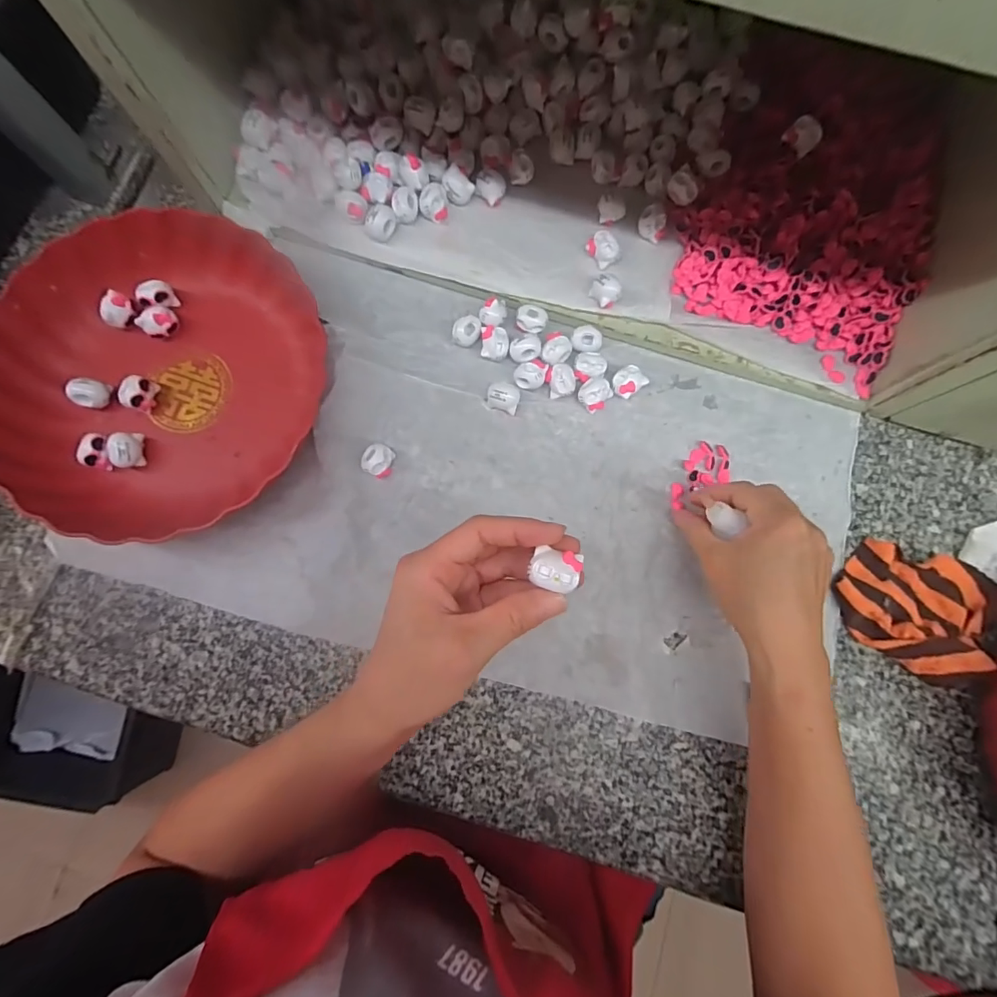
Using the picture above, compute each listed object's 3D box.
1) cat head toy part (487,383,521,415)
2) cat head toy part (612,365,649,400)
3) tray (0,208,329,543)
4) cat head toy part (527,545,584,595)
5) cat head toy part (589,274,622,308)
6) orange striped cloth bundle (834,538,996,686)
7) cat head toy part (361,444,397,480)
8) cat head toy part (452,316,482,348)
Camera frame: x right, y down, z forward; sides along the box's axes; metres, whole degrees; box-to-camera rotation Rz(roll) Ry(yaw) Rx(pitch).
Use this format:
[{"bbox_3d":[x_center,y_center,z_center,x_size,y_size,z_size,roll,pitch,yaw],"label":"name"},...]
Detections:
[{"bbox_3d":[0.004,-0.080,0.371,0.025,0.016,0.021,19,84,5],"label":"cat head toy part"},{"bbox_3d":[0.104,-0.093,0.376,0.025,0.019,0.021,-39,82,-3],"label":"cat head toy part"},{"bbox_3d":[-0.262,-0.103,0.353,0.235,0.047,0.242,0,82,3],"label":"tray"},{"bbox_3d":[0.029,0.035,0.232,0.024,0.010,0.020,15,83,5],"label":"cat head toy part"},{"bbox_3d":[0.084,-0.161,0.366,0.016,0.018,0.023,-31,82,-2],"label":"cat head toy part"},{"bbox_3d":[0.310,0.077,0.344,0.108,0.020,0.090,31,85,6],"label":"orange striped cloth bundle"},{"bbox_3d":[-0.093,-0.028,0.362,0.019,0.021,0.024,10,83,4],"label":"cat head toy part"},{"bbox_3d":[-0.025,-0.135,0.380,0.020,0.016,0.023,44,86,7],"label":"cat head toy part"}]

